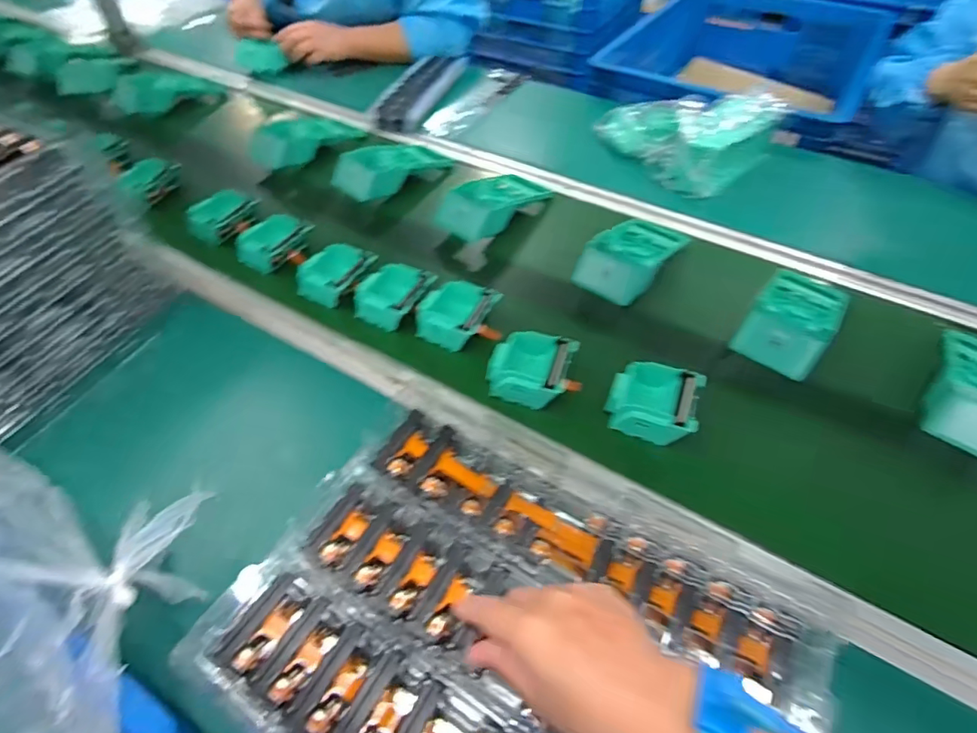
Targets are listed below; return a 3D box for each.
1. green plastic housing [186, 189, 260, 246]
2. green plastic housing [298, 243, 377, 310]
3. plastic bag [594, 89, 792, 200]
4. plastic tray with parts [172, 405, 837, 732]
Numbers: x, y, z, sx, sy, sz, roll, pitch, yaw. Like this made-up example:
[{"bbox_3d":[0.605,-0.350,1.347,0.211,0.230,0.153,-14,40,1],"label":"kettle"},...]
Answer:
[{"bbox_3d":[-0.377,-0.210,0.716,0.056,0.030,0.091,21,55,16],"label":"green plastic housing"},{"bbox_3d":[-0.190,-0.116,0.637,0.071,0.035,0.081,27,56,20],"label":"green plastic housing"},{"bbox_3d":[0.328,-0.388,0.839,0.182,0.086,0.261,-32,58,-22],"label":"plastic bag"},{"bbox_3d":[0.020,0.197,0.357,0.386,0.040,0.268,23,55,18],"label":"plastic tray with parts"}]

